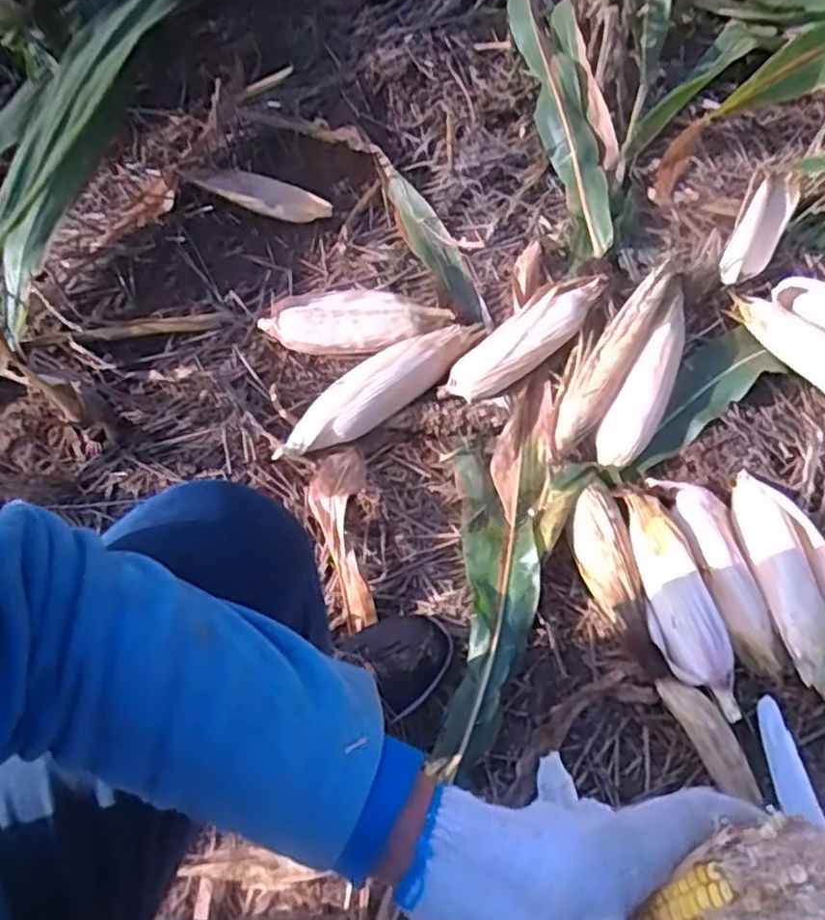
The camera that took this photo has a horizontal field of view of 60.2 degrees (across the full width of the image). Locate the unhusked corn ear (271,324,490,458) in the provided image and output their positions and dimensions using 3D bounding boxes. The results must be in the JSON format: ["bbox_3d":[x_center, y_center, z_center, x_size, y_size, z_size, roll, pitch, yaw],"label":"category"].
[{"bbox_3d":[-0.041,-0.095,0.910,0.309,0.047,0.074,-34,69,-11],"label":"unhusked corn ear"}]

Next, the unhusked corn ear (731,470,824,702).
[{"bbox_3d":[0.423,0.129,0.794,0.090,0.047,0.259,-8,66,0],"label":"unhusked corn ear"}]

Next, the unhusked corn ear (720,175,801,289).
[{"bbox_3d":[0.478,-0.317,0.981,0.058,0.049,0.229,29,71,14],"label":"unhusked corn ear"}]

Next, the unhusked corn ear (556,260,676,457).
[{"bbox_3d":[0.243,-0.127,0.879,0.062,0.051,0.272,29,71,14],"label":"unhusked corn ear"}]

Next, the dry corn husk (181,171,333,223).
[{"bbox_3d":[-0.220,-0.382,1.026,0.189,0.050,0.066,16,68,10],"label":"dry corn husk"}]

